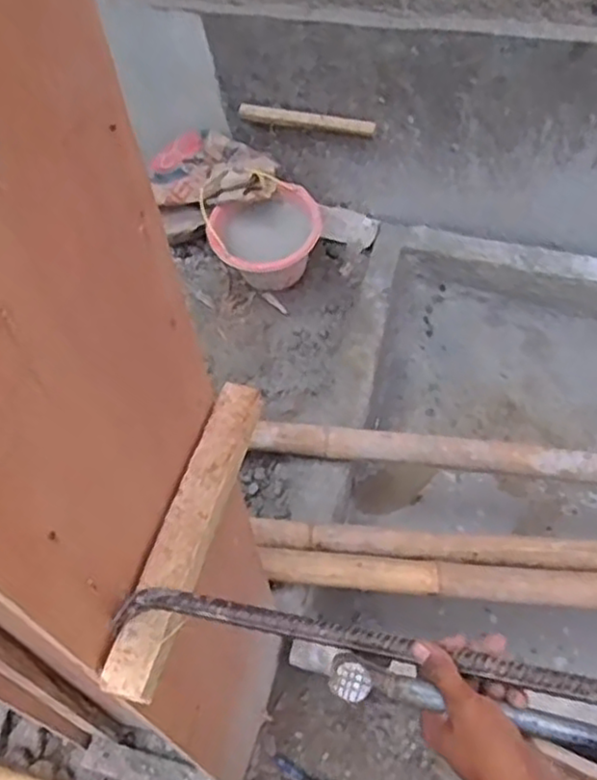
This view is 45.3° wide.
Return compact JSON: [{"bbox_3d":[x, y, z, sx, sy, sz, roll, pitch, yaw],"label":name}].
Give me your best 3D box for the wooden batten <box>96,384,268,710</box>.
[{"bbox_3d":[-0.106,0.137,0.717,0.049,0.033,0.328,11,56,13],"label":"wooden batten"}]

